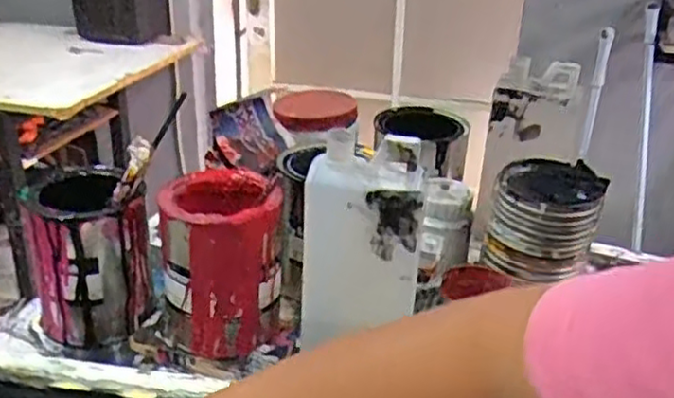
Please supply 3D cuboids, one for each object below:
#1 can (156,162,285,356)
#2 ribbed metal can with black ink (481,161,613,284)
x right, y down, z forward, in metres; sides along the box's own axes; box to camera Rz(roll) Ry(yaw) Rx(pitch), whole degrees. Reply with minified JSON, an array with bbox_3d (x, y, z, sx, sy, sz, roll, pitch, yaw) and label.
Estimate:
[{"bbox_3d":[-0.107,0.057,0.649,0.103,0.139,0.101,1,26,-1],"label":"can"},{"bbox_3d":[0.211,0.014,0.708,0.105,0.086,0.096,10,28,16],"label":"ribbed metal can with black ink"}]

